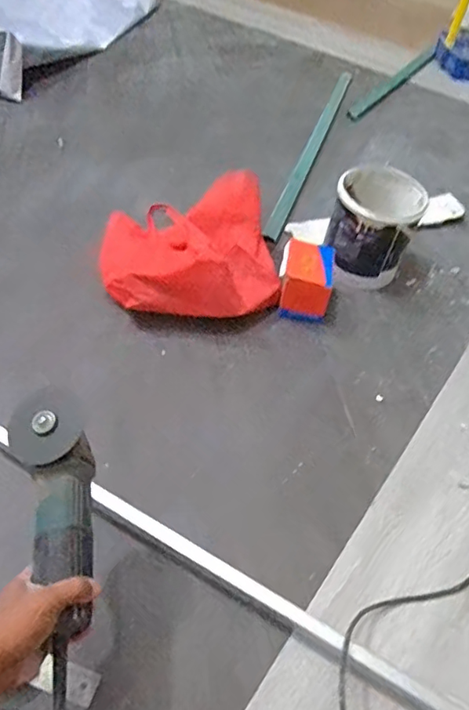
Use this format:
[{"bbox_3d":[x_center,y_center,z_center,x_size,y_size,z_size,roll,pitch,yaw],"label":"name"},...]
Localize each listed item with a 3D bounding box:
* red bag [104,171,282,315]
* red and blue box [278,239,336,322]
[{"bbox_3d":[-0.110,-0.244,1.109,0.327,0.174,0.380,-10,51,-15],"label":"red bag"},{"bbox_3d":[0.142,-0.149,1.084,0.102,0.112,0.126,11,49,3],"label":"red and blue box"}]

